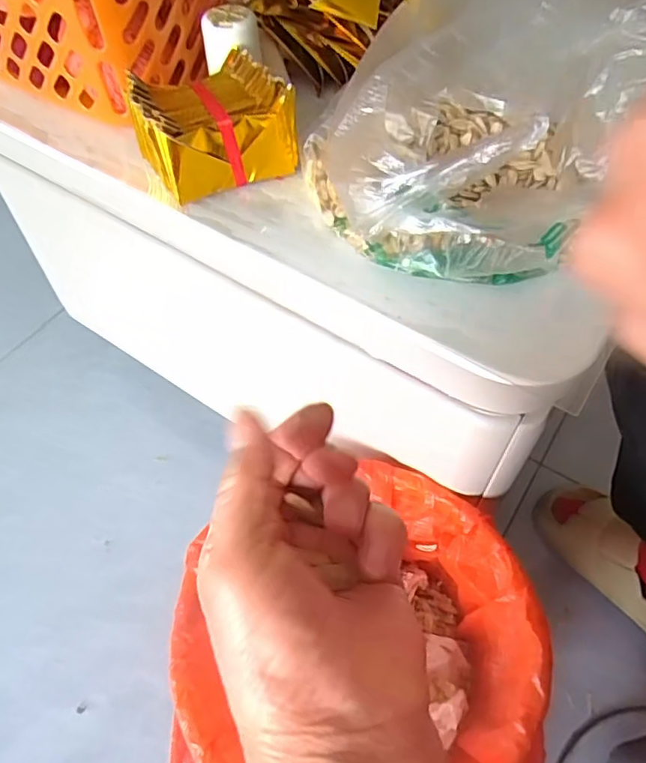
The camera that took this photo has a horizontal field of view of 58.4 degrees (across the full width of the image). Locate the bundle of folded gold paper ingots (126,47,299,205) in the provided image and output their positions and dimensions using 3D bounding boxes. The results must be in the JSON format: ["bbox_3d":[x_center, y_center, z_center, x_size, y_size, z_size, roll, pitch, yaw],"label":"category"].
[{"bbox_3d":[-0.090,-0.210,0.477,0.119,0.065,0.110,-19,56,-12],"label":"bundle of folded gold paper ingots"}]

